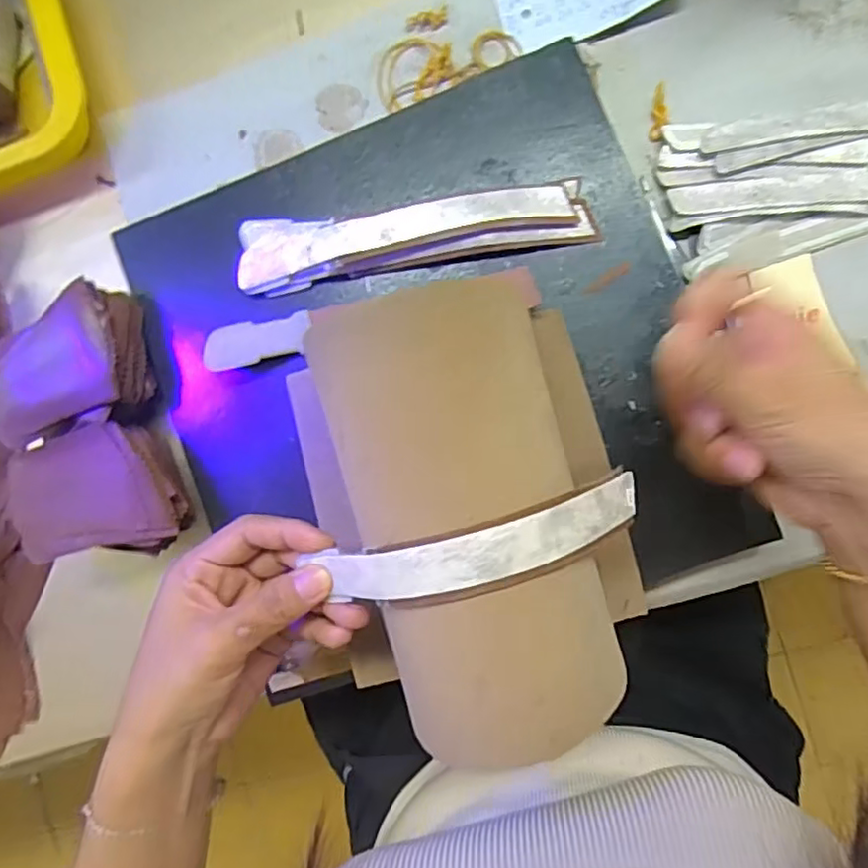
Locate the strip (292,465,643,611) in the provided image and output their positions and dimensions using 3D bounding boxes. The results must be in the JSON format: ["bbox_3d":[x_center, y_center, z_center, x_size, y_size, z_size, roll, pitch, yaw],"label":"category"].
[{"bbox_3d":[0.018,0.046,0.250,0.138,0.052,0.024,-16,89,3],"label":"strip"}]

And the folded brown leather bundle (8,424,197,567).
[{"bbox_3d":[-0.190,0.032,0.360,0.096,0.038,0.070,-5,90,6],"label":"folded brown leather bundle"}]

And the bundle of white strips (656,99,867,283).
[{"bbox_3d":[0.237,-0.147,0.343,0.203,0.020,0.084,-9,89,5],"label":"bundle of white strips"}]

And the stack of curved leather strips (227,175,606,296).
[{"bbox_3d":[-0.012,-0.112,0.351,0.200,0.019,0.040,-5,90,6],"label":"stack of curved leather strips"}]

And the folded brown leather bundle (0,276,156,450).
[{"bbox_3d":[-0.213,-0.039,0.365,0.091,0.034,0.066,-24,88,5],"label":"folded brown leather bundle"}]

